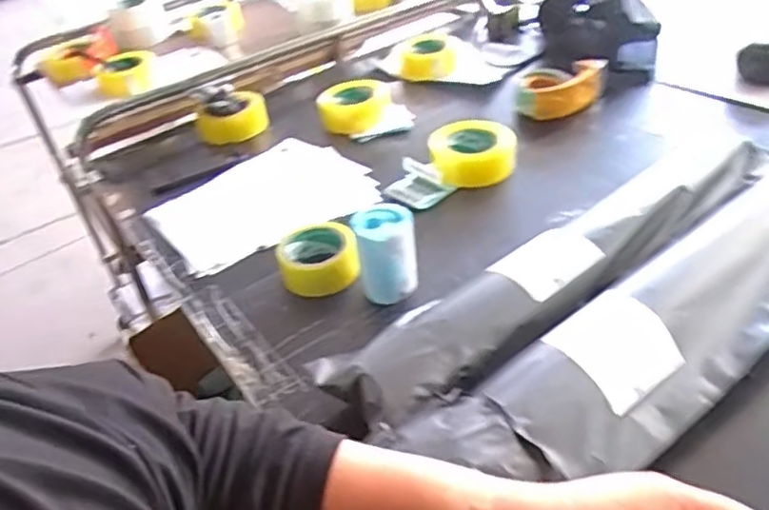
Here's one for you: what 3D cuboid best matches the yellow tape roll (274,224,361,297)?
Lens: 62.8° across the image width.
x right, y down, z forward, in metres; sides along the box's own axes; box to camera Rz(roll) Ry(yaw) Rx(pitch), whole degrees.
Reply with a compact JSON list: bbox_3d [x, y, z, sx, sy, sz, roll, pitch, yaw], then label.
[{"bbox_3d":[-0.090,0.007,0.861,0.105,0.047,0.105,-4,40,4],"label":"yellow tape roll"}]

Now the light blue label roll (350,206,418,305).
[{"bbox_3d":[0.004,-0.003,0.799,0.072,0.104,0.076,-4,40,4],"label":"light blue label roll"}]

